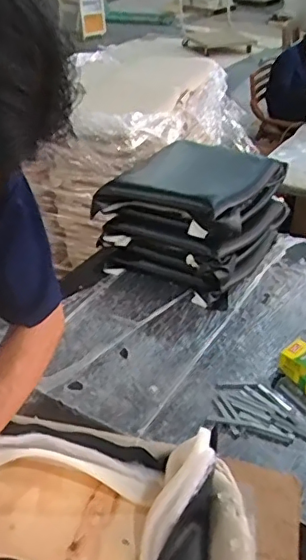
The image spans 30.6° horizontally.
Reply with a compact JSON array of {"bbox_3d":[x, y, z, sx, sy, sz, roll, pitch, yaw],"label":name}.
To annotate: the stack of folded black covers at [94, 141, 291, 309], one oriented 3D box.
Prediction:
[{"bbox_3d":[0.117,-0.230,1.832,0.491,0.327,0.489,20,38,25],"label":"stack of folded black covers"}]

